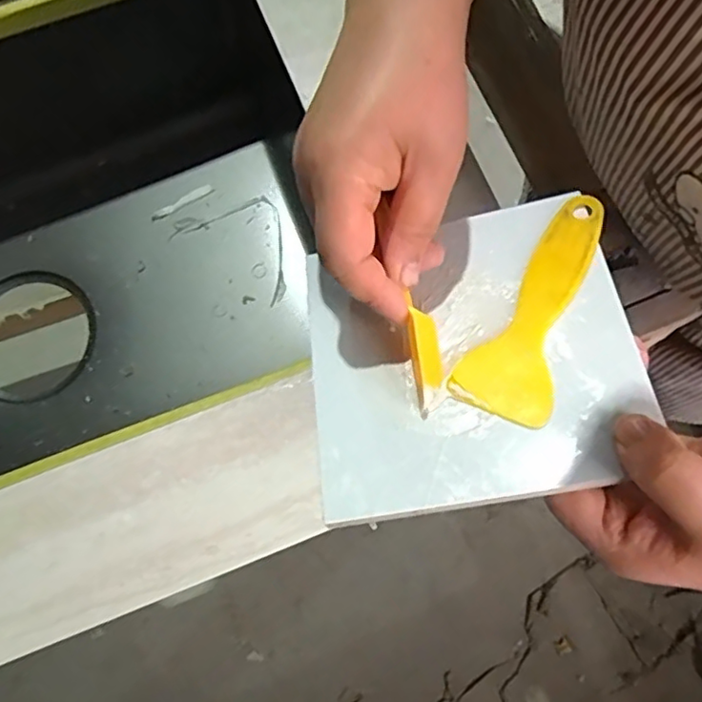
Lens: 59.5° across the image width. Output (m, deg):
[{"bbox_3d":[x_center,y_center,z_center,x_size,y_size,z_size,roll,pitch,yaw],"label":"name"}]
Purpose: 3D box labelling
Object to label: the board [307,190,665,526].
[{"bbox_3d":[0.054,-0.002,0.296,0.147,0.005,0.148,-12,61,10],"label":"board"}]

